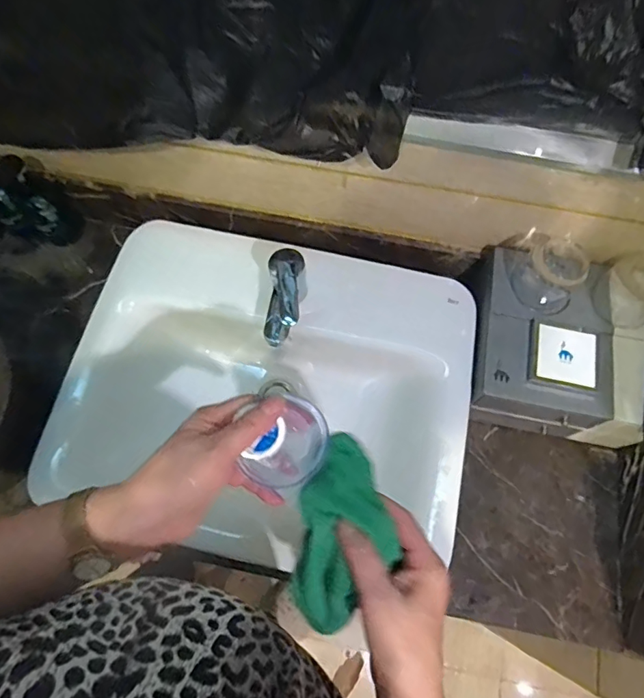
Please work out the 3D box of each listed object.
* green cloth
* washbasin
[{"bbox_3d":[0.017,0.155,0.386,0.074,0.053,0.158,12,96,4],"label":"green cloth"},{"bbox_3d":[-0.074,0.053,0.692,0.548,0.170,0.432,13,71,4],"label":"washbasin"}]

